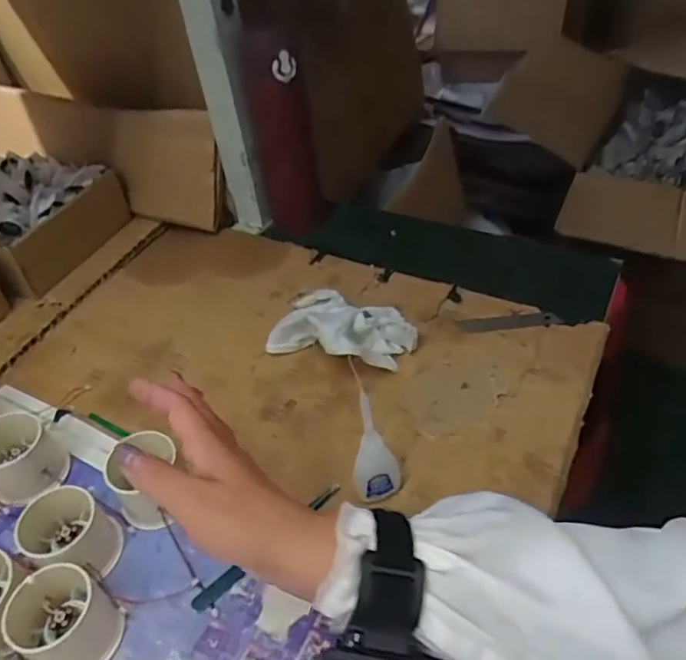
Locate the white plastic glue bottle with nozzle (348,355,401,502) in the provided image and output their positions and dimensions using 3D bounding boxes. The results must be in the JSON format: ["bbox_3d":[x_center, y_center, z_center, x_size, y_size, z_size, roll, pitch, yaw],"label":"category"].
[{"bbox_3d":[0.023,0.077,0.389,0.032,0.120,0.031,1,45,6],"label":"white plastic glue bottle with nozzle"}]

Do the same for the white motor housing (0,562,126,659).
[{"bbox_3d":[-0.178,0.178,0.355,0.063,0.051,0.054,23,50,25],"label":"white motor housing"}]

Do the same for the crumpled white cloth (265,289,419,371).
[{"bbox_3d":[0.002,-0.003,0.528,0.127,0.043,0.085,15,48,19],"label":"crumpled white cloth"}]

